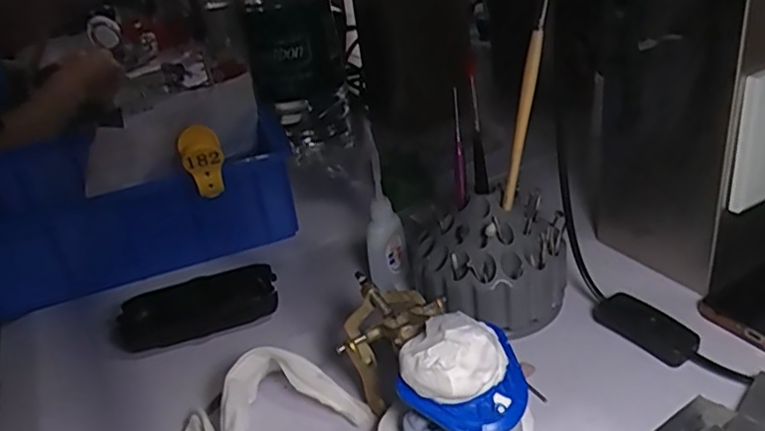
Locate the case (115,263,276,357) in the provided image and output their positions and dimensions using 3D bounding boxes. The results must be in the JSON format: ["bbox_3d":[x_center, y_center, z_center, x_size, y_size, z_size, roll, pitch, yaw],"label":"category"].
[{"bbox_3d":[-0.140,0.068,0.465,0.118,0.027,0.042,-13,28,-10],"label":"case"}]

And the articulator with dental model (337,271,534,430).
[{"bbox_3d":[0.026,0.082,0.334,0.073,0.083,0.114,-14,28,-14],"label":"articulator with dental model"}]

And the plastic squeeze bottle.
[{"bbox_3d":[0.001,-0.002,0.458,0.029,0.124,0.029,-5,28,4],"label":"plastic squeeze bottle"}]

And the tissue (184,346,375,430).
[{"bbox_3d":[-0.070,0.114,0.349,0.081,0.042,0.099,19,37,40],"label":"tissue"}]

